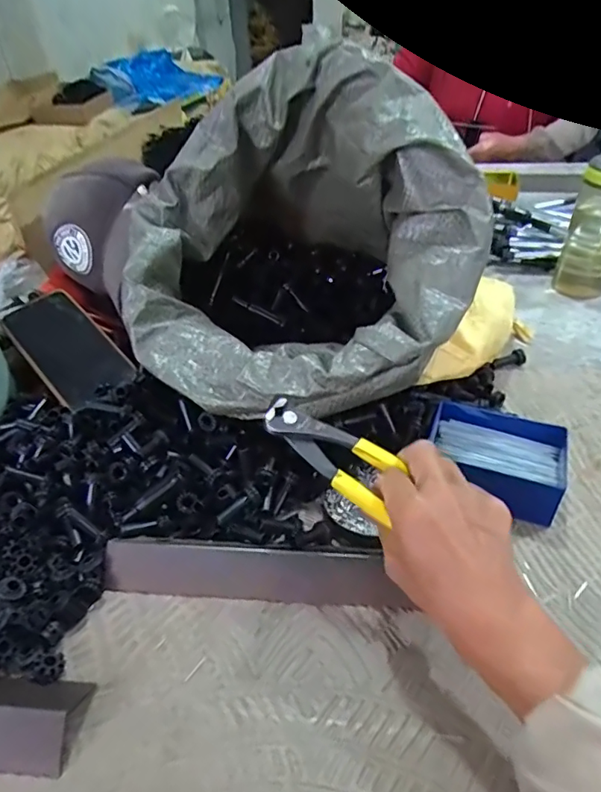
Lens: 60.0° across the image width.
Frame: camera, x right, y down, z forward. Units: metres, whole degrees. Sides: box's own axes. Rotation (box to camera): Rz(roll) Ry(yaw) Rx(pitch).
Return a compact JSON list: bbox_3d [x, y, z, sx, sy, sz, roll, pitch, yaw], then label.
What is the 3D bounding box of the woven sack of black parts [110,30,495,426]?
[{"bbox_3d":[-0.023,-0.149,0.488,0.287,0.240,0.330,-13,40,-11],"label":"woven sack of black parts"}]

